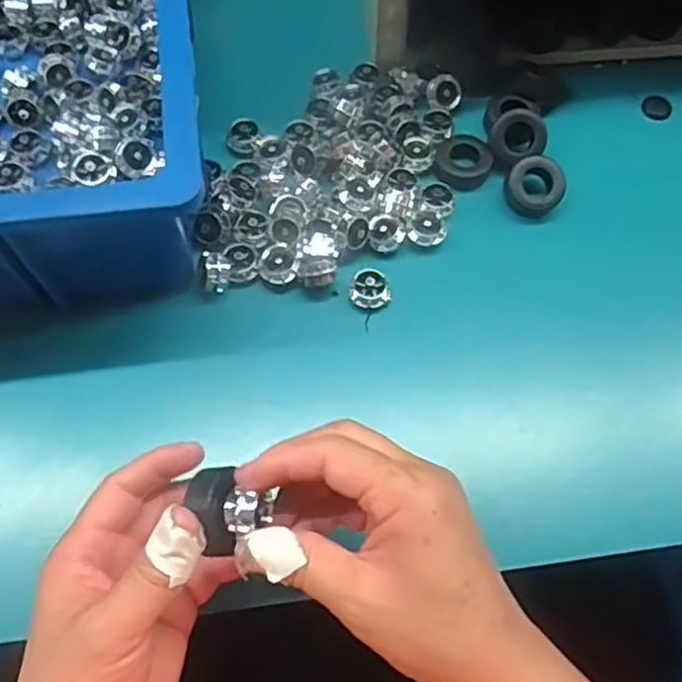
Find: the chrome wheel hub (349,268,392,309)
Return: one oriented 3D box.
[{"bbox_3d":[0.019,-0.030,0.420,0.024,0.018,0.022,1,67,-2],"label":"chrome wheel hub"}]

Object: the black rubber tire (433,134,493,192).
[{"bbox_3d":[0.083,-0.122,0.463,0.037,0.015,0.036,1,67,-2],"label":"black rubber tire"}]

